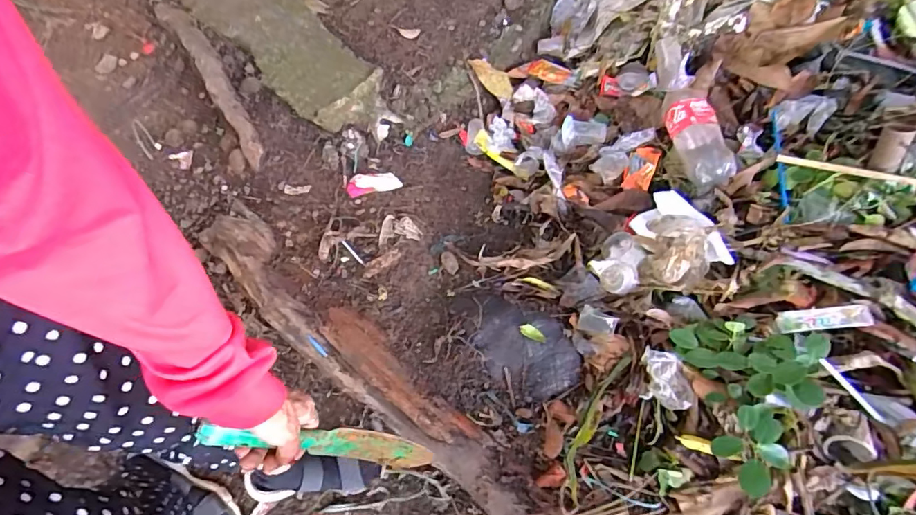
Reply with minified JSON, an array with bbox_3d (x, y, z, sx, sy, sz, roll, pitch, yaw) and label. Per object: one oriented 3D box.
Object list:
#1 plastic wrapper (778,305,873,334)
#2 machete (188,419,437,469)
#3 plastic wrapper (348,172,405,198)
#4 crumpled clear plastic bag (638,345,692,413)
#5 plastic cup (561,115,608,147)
[{"bbox_3d":[0.629,0.107,0.847,0.139,0.009,0.036,-8,87,16],"label":"plastic wrapper"},{"bbox_3d":[-0.132,0.182,0.484,0.063,0.240,0.030,-17,59,42],"label":"machete"},{"bbox_3d":[-0.188,-0.167,1.107,0.124,0.015,0.049,-12,66,-22],"label":"plastic wrapper"},{"bbox_3d":[0.361,0.210,0.844,0.082,0.039,0.094,3,91,5],"label":"crumpled clear plastic bag"},{"bbox_3d":[0.308,-0.305,1.220,0.108,0.056,0.082,7,63,5],"label":"plastic cup"}]

